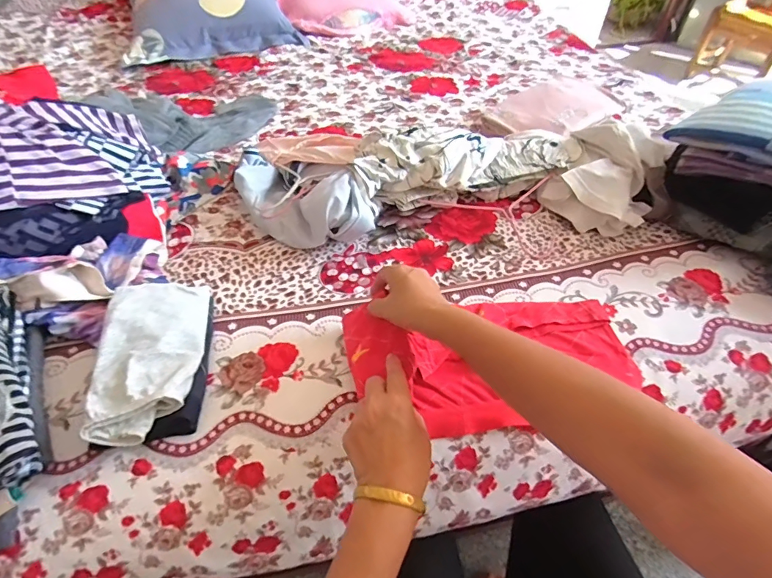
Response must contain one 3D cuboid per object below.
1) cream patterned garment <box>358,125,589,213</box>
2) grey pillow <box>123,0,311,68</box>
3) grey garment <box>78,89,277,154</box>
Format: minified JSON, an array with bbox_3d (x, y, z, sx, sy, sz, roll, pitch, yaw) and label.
[{"bbox_3d":[0.128,-0.215,0.719,0.370,0.122,0.132,-14,51,-11],"label":"cream patterned garment"},{"bbox_3d":[-0.529,-0.862,1.277,0.438,0.141,0.527,-14,51,-11],"label":"grey pillow"},{"bbox_3d":[-0.384,-0.346,0.873,0.174,0.072,0.367,35,40,27],"label":"grey garment"}]

